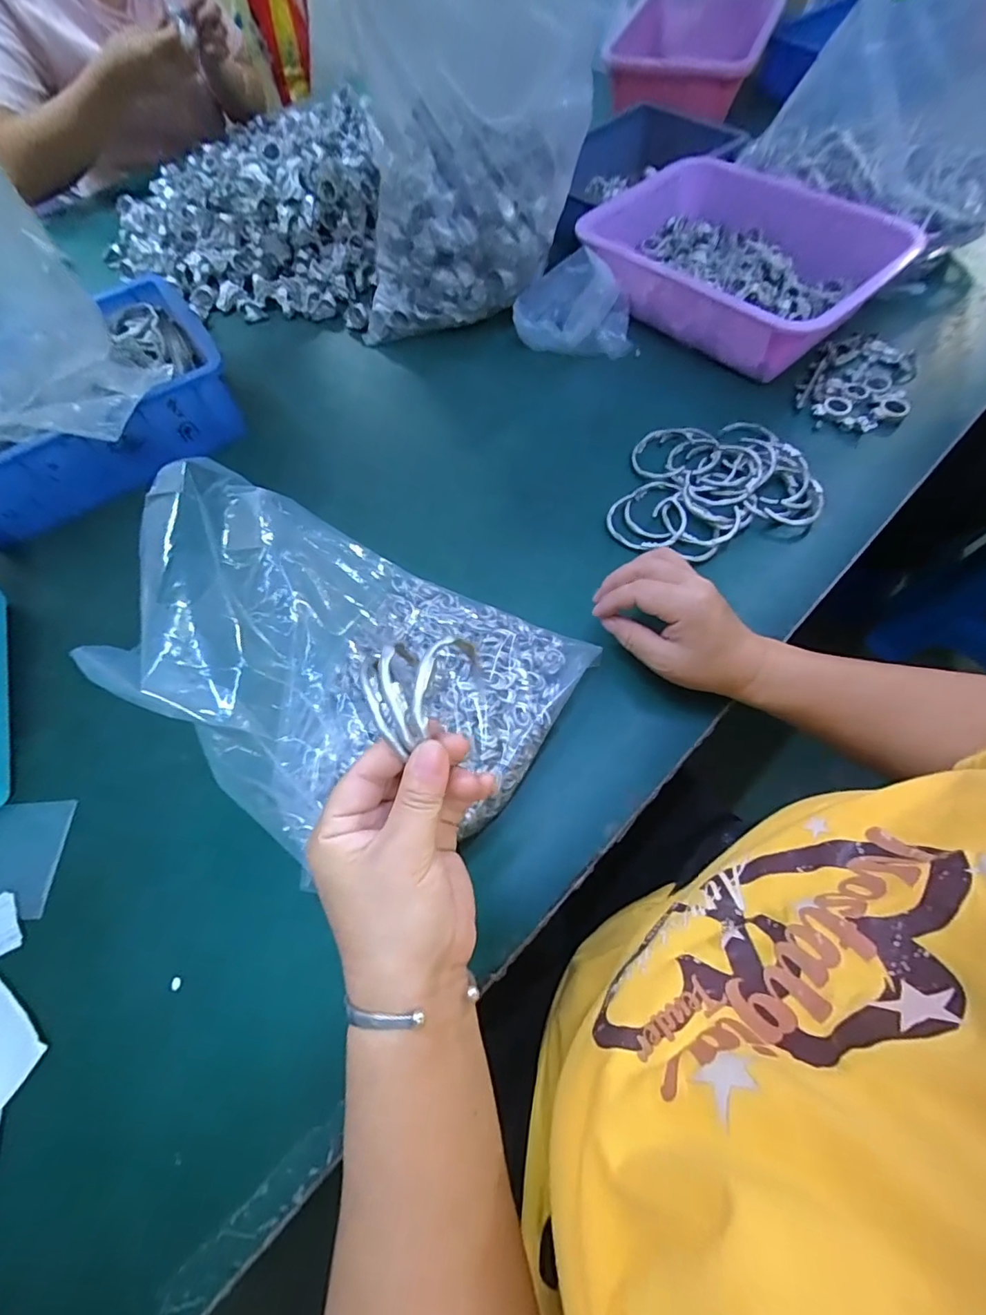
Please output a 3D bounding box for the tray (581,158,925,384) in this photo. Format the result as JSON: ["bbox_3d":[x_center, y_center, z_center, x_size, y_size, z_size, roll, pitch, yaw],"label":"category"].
[{"bbox_3d":[0.256,-0.416,0.577,0.293,0.103,0.222,37,70,20],"label":"tray"}]

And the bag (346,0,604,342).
[{"bbox_3d":[-0.028,-0.572,0.579,0.237,0.310,0.264,1,63,4],"label":"bag"}]

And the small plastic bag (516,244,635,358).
[{"bbox_3d":[0.091,-0.387,0.579,0.129,0.082,0.079,34,69,19],"label":"small plastic bag"}]

